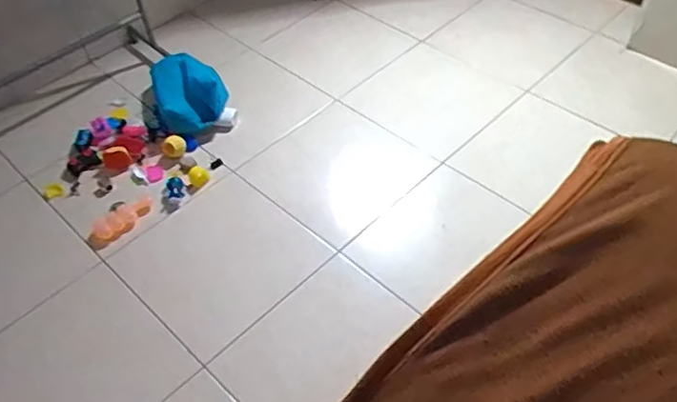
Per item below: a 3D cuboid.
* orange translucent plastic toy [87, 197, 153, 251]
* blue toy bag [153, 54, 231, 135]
[{"bbox_3d":[-0.576,0.055,1.595,0.184,0.032,0.090,-35,55,-24],"label":"orange translucent plastic toy"},{"bbox_3d":[-0.457,-0.339,1.842,0.206,0.182,0.246,-17,50,-10],"label":"blue toy bag"}]

